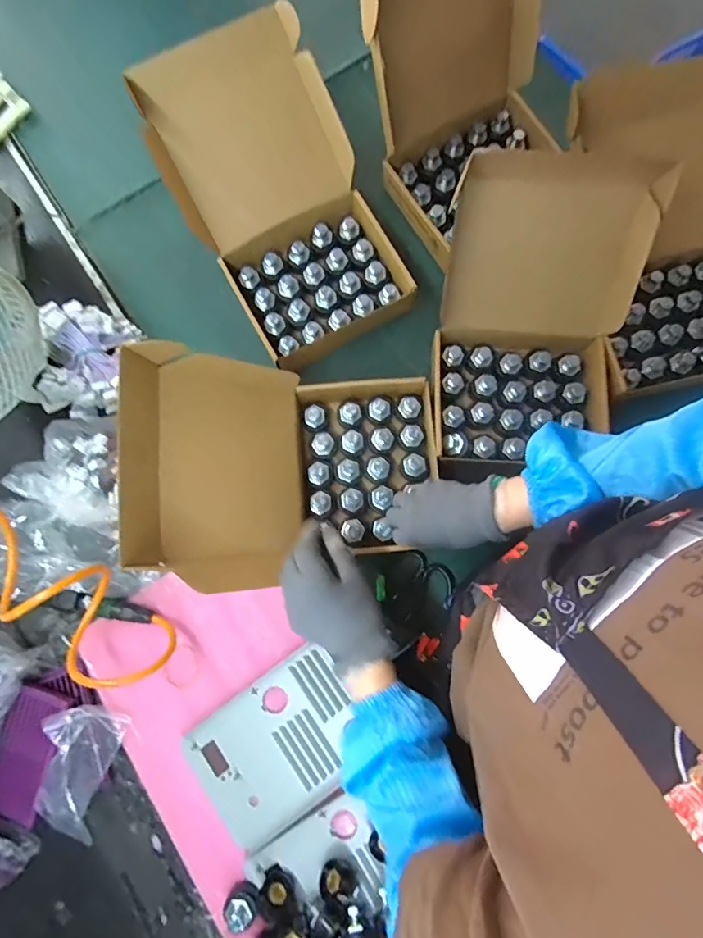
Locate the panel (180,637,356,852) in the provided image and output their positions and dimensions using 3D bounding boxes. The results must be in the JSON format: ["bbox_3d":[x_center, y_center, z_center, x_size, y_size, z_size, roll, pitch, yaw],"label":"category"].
[{"bbox_3d":[-0.086,0.331,0.562,0.195,0.010,0.151,-36,81,-6],"label":"panel"}]

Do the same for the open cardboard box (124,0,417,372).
[{"bbox_3d":[-0.096,-0.341,0.608,0.230,0.156,0.365,-27,81,-4],"label":"open cardboard box"}]

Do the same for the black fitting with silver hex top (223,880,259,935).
[{"bbox_3d":[-0.122,0.484,0.521,0.035,0.036,0.030,20,81,4],"label":"black fitting with silver hex top"}]

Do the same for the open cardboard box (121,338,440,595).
[{"bbox_3d":[-0.054,-0.001,0.525,0.308,0.196,0.236,-2,80,0],"label":"open cardboard box"}]

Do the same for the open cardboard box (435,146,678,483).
[{"bbox_3d":[0.218,-0.160,0.547,0.209,0.185,0.270,4,80,1],"label":"open cardboard box"}]

